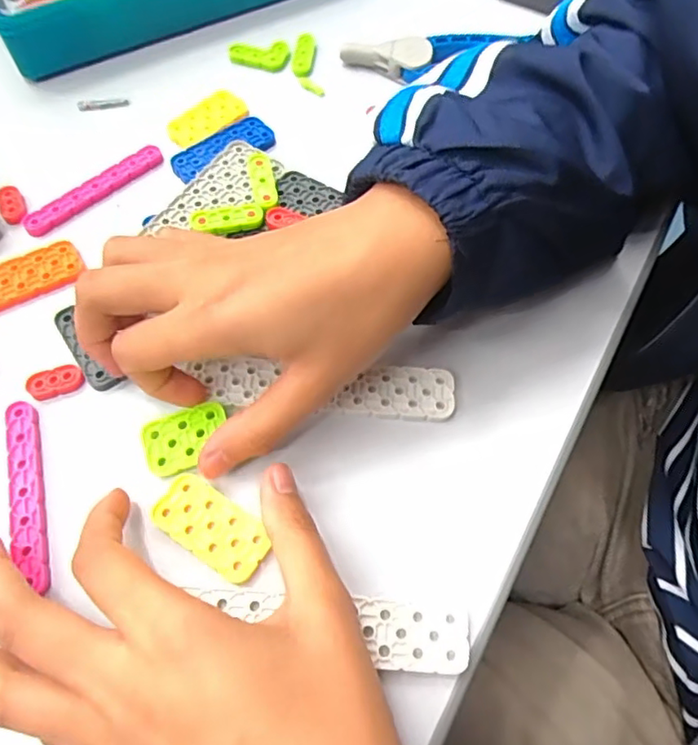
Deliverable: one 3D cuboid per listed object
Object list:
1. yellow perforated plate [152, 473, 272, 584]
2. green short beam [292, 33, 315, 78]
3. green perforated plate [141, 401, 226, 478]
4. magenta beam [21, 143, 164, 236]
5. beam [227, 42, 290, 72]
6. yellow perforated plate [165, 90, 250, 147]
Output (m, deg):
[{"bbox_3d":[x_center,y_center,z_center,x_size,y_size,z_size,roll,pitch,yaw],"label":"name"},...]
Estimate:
[{"bbox_3d":[-0.057,0.063,0.243,0.050,0.004,0.024,33,65,15],"label":"yellow perforated plate"},{"bbox_3d":[-0.030,-0.210,0.390,0.013,0.007,0.035,2,61,0],"label":"green short beam"},{"bbox_3d":[-0.071,0.028,0.259,0.036,0.007,0.025,-19,63,-11],"label":"green perforated plate"},{"bbox_3d":[-0.142,-0.104,0.331,0.014,0.005,0.085,41,68,19],"label":"magenta beam"},{"bbox_3d":[-0.058,-0.207,0.386,0.039,0.008,0.015,-6,61,-4],"label":"beam"},{"bbox_3d":[-0.087,-0.156,0.358,0.050,0.005,0.025,-39,68,-20],"label":"yellow perforated plate"}]

